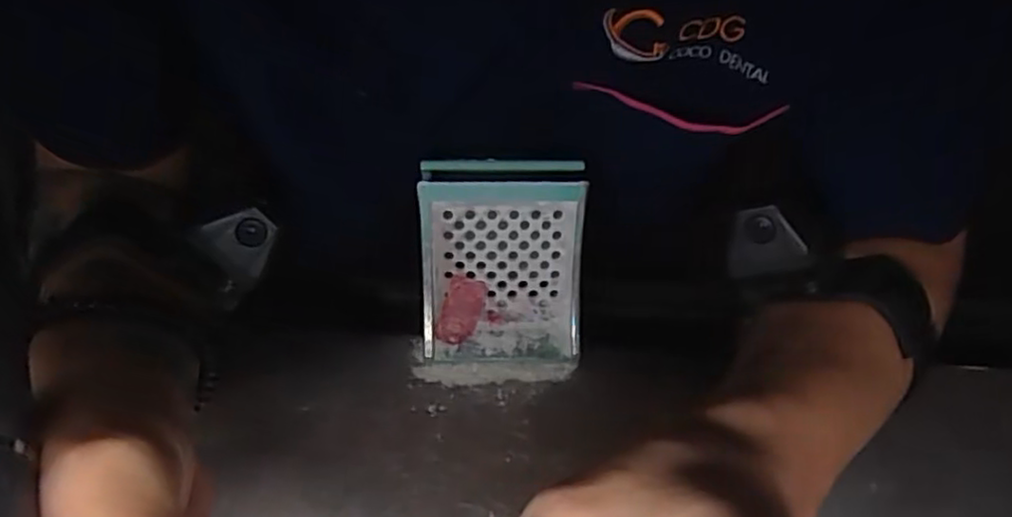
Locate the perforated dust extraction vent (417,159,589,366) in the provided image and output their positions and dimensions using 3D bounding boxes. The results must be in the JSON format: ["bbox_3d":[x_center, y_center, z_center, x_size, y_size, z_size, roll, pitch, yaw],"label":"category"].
[{"bbox_3d":[-0.002,0.003,0.320,0.073,0.095,0.020,-1,20,-4],"label":"perforated dust extraction vent"}]

